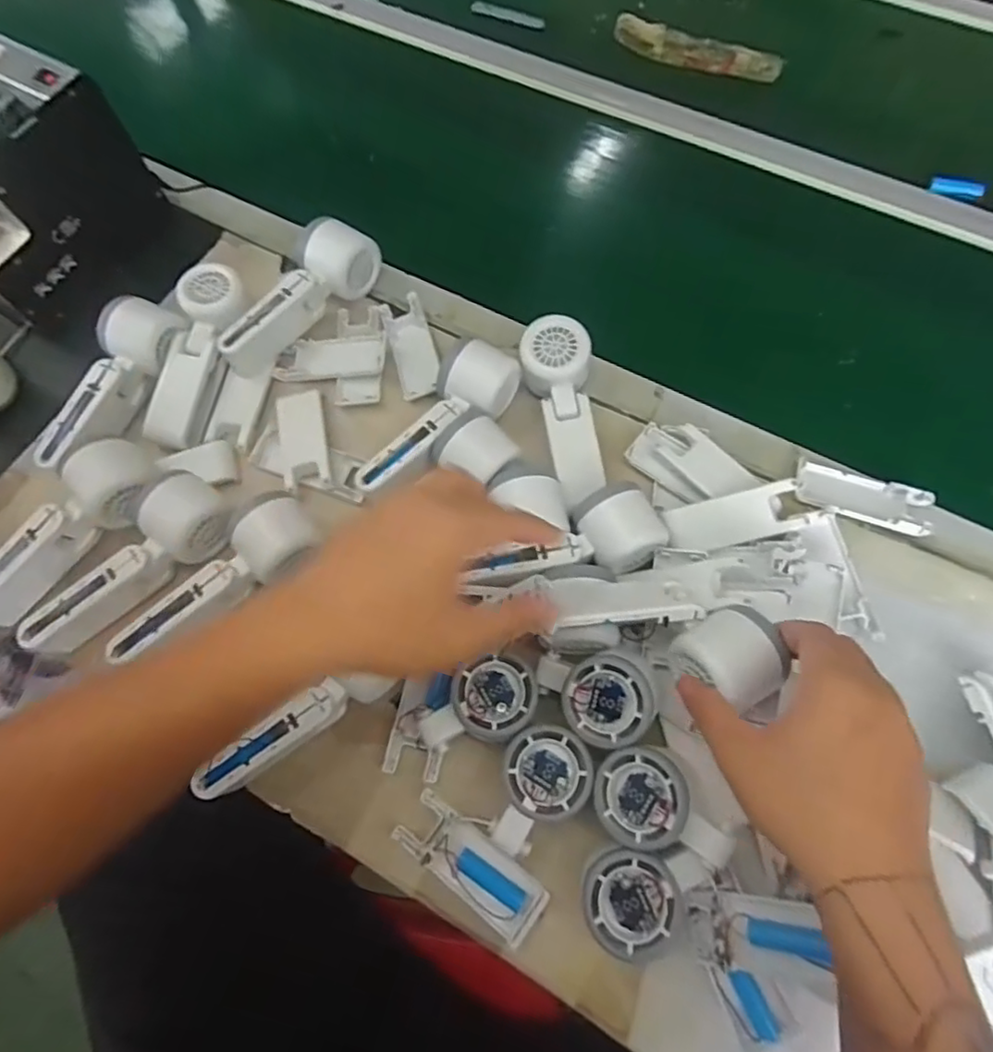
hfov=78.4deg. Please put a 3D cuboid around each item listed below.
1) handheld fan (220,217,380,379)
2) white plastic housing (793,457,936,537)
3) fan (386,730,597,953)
[{"bbox_3d":[-0.177,-0.202,0.543,0.052,0.058,0.162,32,73,12],"label":"handheld fan"},{"bbox_3d":[0.293,-0.023,0.486,0.102,0.010,0.043,16,70,7],"label":"white plastic housing"},{"bbox_3d":[0.006,0.188,0.396,0.103,0.050,0.123,34,73,13],"label":"fan"}]

